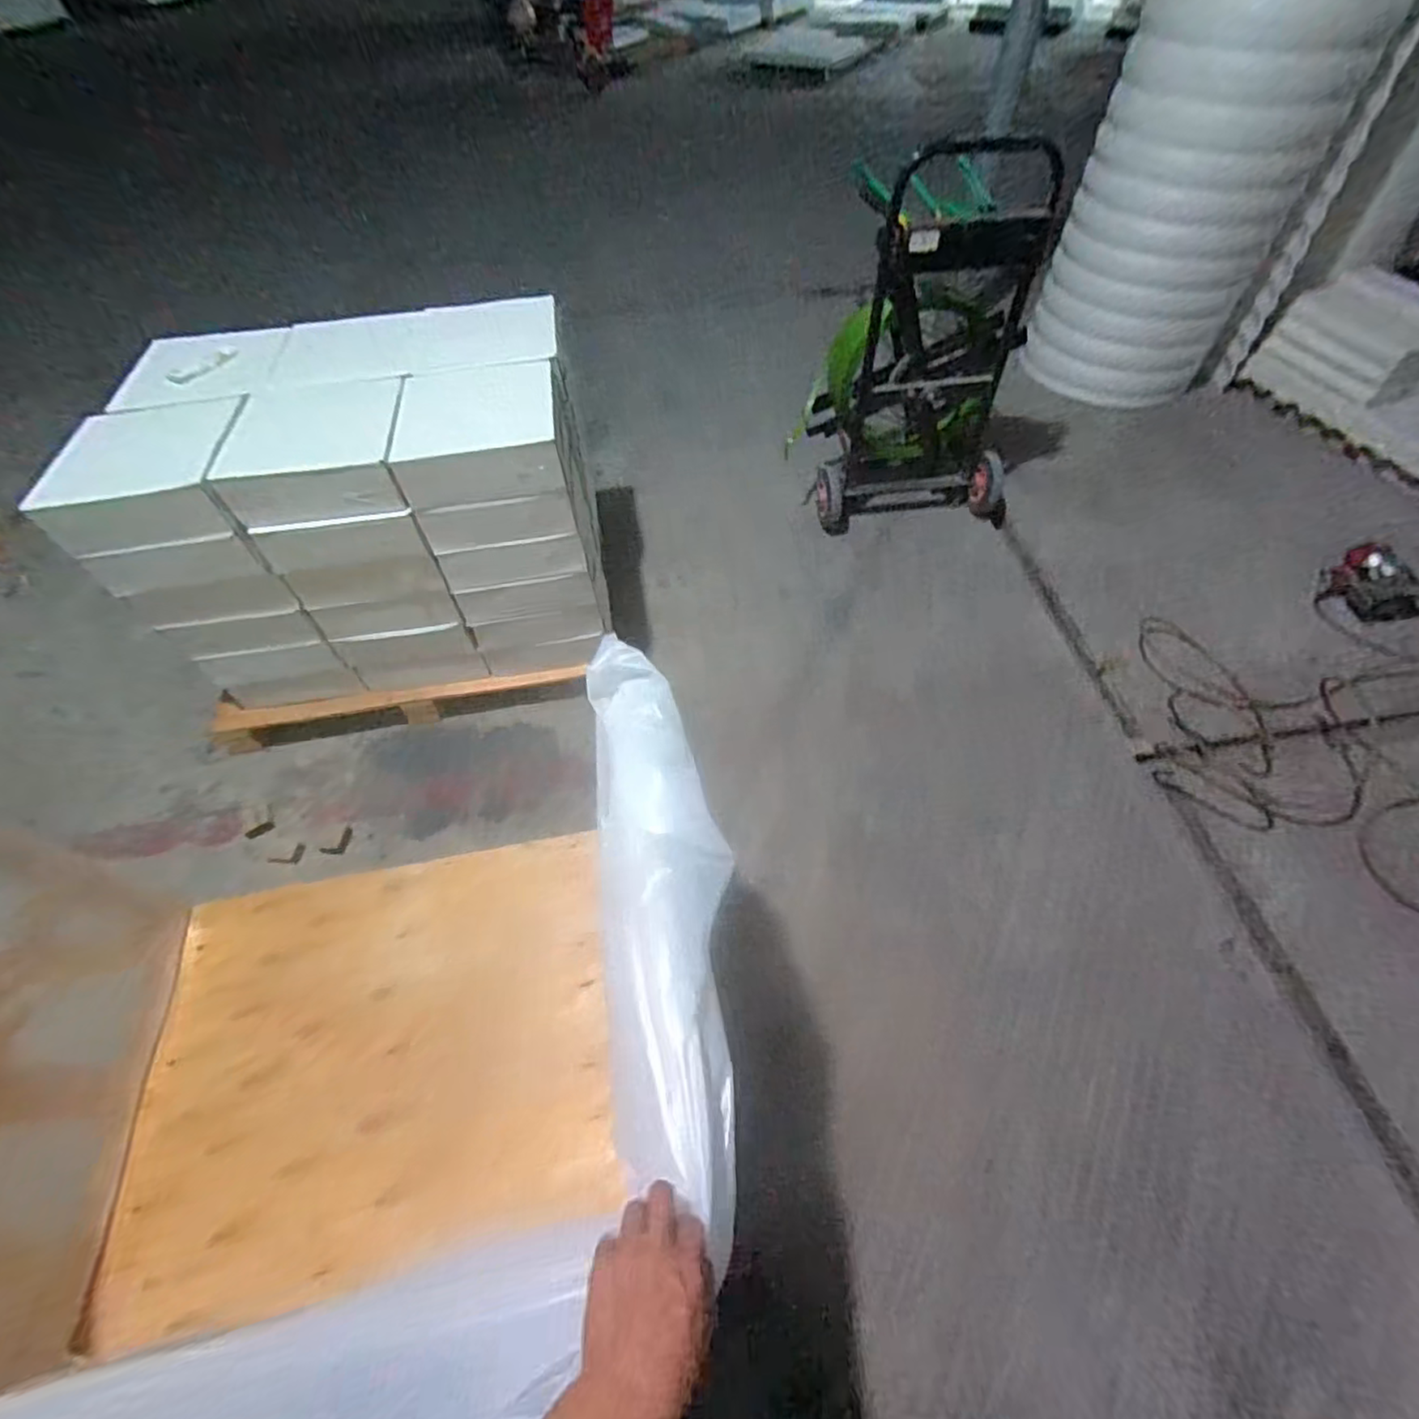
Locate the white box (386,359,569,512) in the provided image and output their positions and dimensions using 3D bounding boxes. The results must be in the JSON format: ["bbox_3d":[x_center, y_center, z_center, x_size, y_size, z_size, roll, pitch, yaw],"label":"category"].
[{"bbox_3d":[-0.472,-0.592,1.343,0.324,0.113,0.342,-8,55,-4],"label":"white box"}]

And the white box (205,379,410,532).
[{"bbox_3d":[-0.797,-0.549,1.309,0.309,0.105,0.382,-11,55,-6],"label":"white box"}]

